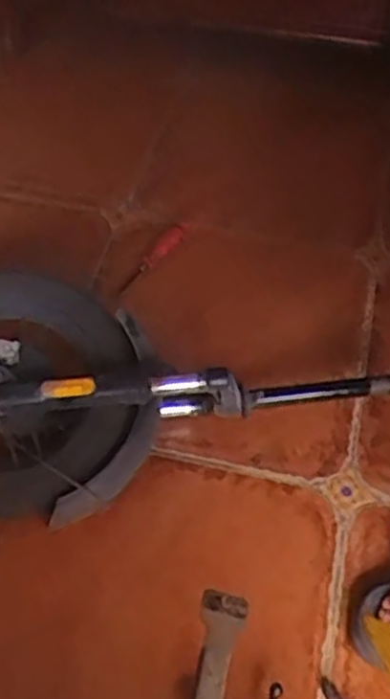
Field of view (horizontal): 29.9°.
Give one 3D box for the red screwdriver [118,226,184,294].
[{"bbox_3d":[-0.083,-0.159,1.314,0.029,0.022,0.170,34,71,25],"label":"red screwdriver"}]

